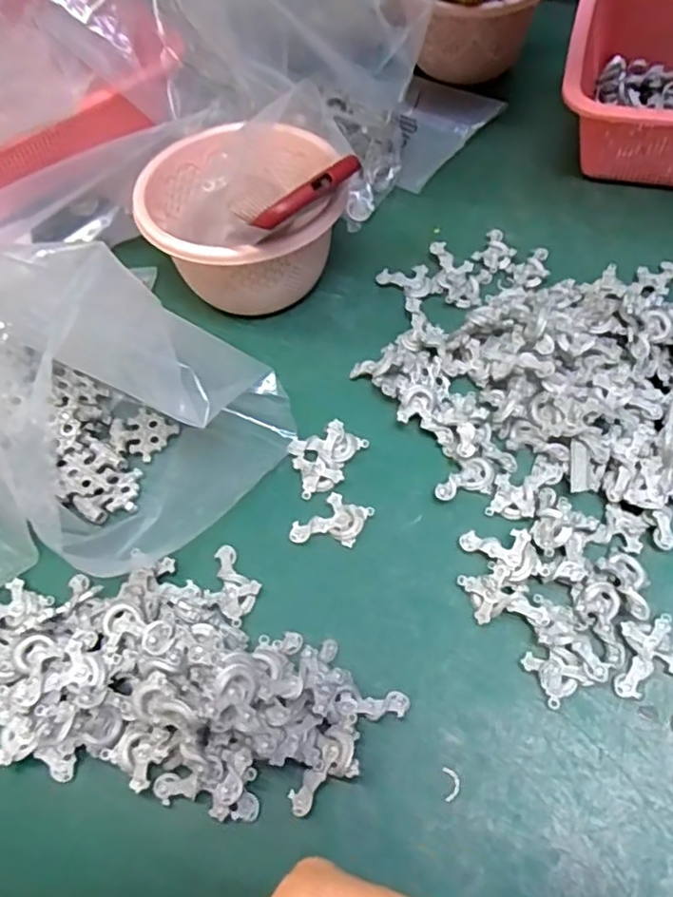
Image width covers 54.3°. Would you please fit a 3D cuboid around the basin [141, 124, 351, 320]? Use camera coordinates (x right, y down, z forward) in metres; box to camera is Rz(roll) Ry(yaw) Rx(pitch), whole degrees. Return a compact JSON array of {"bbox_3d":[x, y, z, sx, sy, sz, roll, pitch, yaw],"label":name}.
[{"bbox_3d":[-0.067,-0.163,0.485,0.141,0.097,0.132,-1,56,2],"label":"basin"}]

